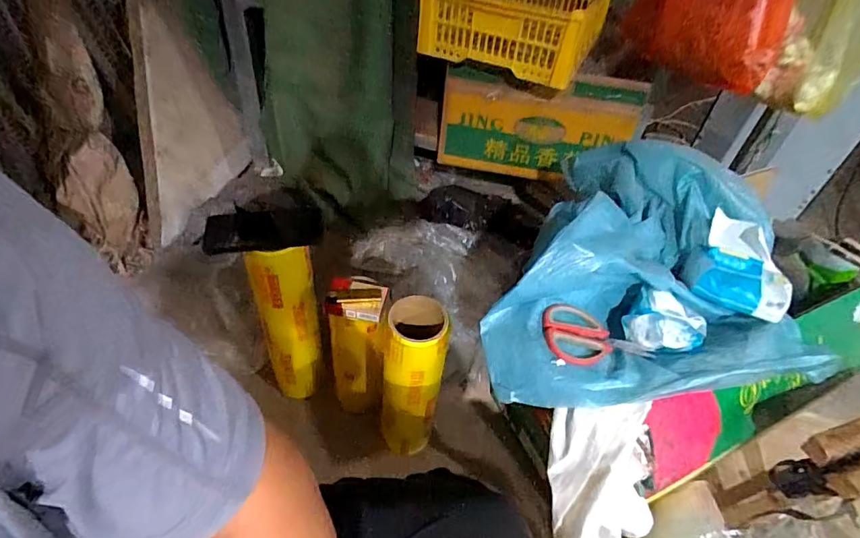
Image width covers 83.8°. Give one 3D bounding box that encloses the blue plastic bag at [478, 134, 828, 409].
[{"bbox_3d":[0.322,0.004,0.654,0.390,0.170,0.477,28,49,18],"label":"blue plastic bag"}]

